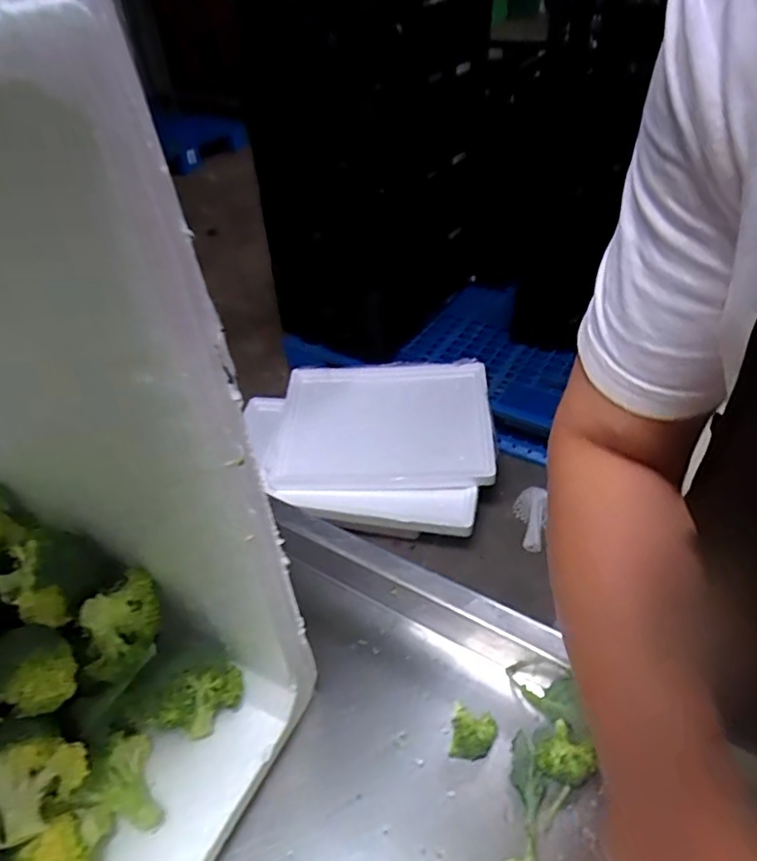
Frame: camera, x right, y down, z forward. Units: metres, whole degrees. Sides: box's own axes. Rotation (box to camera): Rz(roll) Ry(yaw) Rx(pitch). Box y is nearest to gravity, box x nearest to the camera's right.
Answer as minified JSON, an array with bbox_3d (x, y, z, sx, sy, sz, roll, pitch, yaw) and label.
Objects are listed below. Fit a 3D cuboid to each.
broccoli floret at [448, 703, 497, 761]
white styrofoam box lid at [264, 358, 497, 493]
[{"bbox_3d":[0.064,0.199,0.404,0.028,0.019,0.034,5,41,10],"label":"broccoli floret"},{"bbox_3d":[0.014,-0.022,1.683,0.585,0.046,0.453,-4,45,8],"label":"white styrofoam box lid"}]

